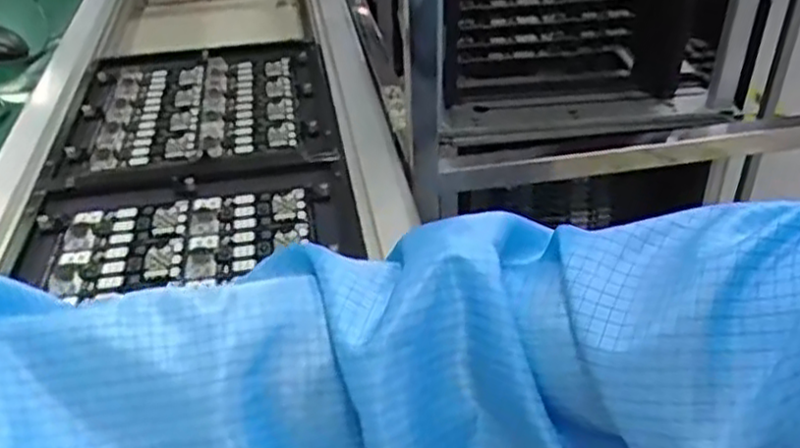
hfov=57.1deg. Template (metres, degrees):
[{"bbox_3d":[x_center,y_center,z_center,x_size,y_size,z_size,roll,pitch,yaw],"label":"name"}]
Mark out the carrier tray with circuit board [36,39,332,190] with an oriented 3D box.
[{"bbox_3d":[-0.214,-0.129,0.786,0.267,0.011,0.304,-5,35,-8],"label":"carrier tray with circuit board"}]

